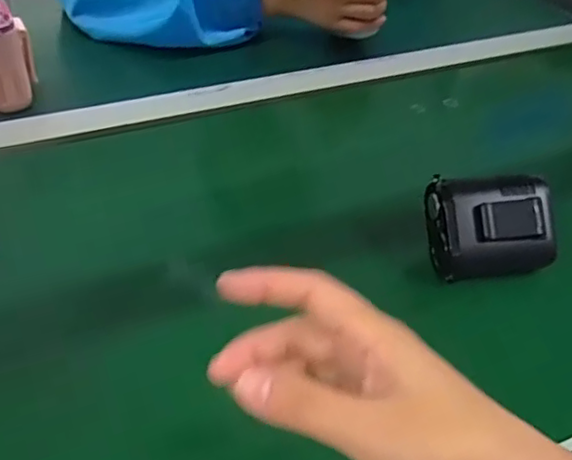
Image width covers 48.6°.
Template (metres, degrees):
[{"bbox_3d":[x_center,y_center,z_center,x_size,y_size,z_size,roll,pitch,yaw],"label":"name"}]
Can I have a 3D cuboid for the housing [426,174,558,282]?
[{"bbox_3d":[0.141,-0.002,0.439,0.081,0.042,0.069,-6,85,-3],"label":"housing"}]

